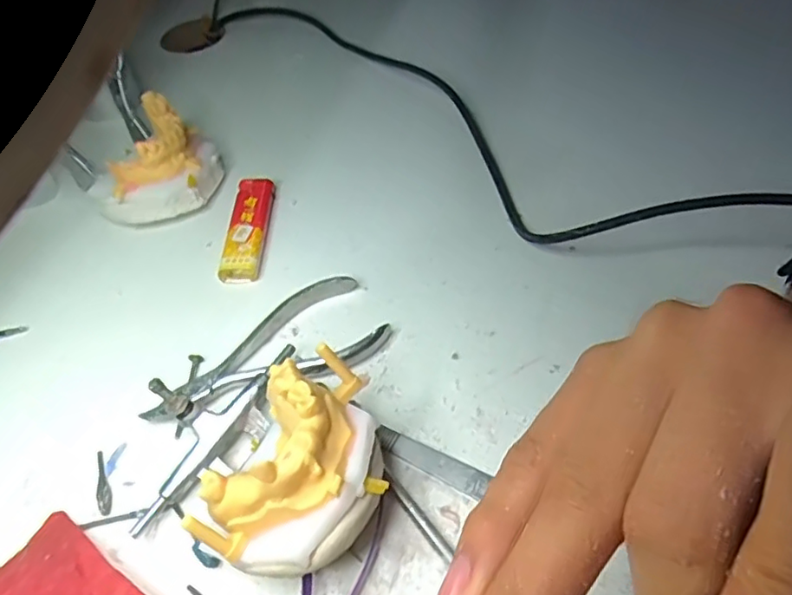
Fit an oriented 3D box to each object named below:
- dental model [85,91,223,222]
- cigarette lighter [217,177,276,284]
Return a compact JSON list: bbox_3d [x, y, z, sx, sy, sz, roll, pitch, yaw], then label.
[{"bbox_3d":[-0.152,-0.084,0.373,0.081,0.050,0.066,-39,57,-23],"label":"dental model"},{"bbox_3d":[-0.089,-0.043,0.360,0.023,0.010,0.080,-2,51,4],"label":"cigarette lighter"}]

